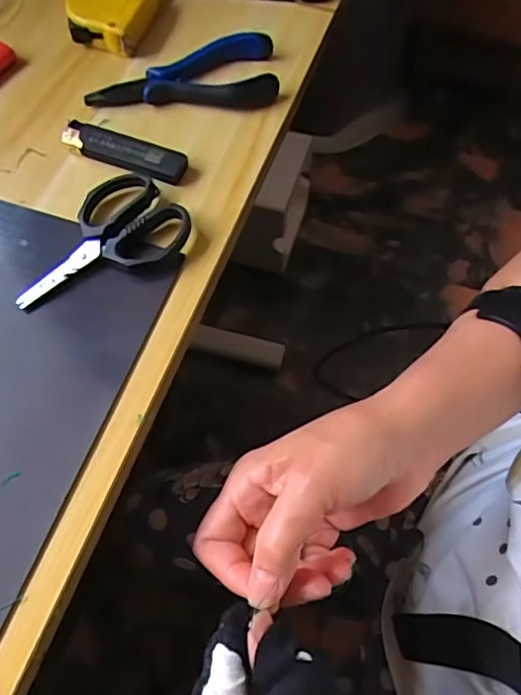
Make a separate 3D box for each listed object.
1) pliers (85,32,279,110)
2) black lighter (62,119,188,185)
[{"bbox_3d":[-0.050,-0.181,0.364,0.118,0.014,0.051,-3,65,-2],"label":"pliers"},{"bbox_3d":[-0.084,-0.119,0.337,0.079,0.010,0.022,19,66,9],"label":"black lighter"}]

